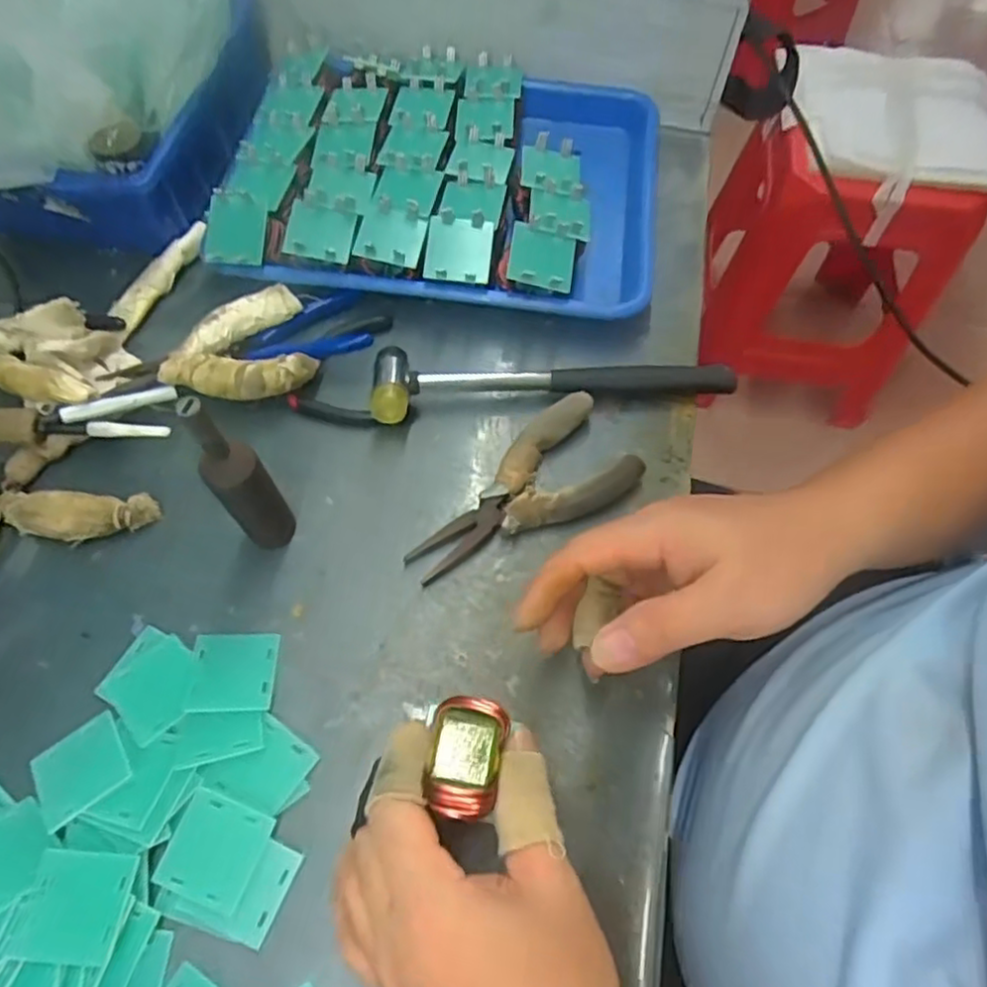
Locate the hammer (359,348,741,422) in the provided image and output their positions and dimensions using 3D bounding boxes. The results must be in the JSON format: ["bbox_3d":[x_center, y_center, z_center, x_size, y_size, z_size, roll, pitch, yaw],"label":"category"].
[{"bbox_3d":[0.043,-0.068,0.465,0.245,0.038,0.056,1,64,-1],"label":"hammer"}]

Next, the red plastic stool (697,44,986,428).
[{"bbox_3d":[0.564,-0.422,1.169,0.342,0.467,0.330,7,64,1],"label":"red plastic stool"}]

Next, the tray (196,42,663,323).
[{"bbox_3d":[-0.030,-0.252,0.540,0.324,0.054,0.252,7,64,2],"label":"tray"}]

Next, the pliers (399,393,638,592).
[{"bbox_3d":[0.016,0.001,0.437,0.153,0.029,0.073,-31,69,-16],"label":"pliers"}]

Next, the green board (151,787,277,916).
[{"bbox_3d":[-0.142,0.181,0.349,0.045,0.006,0.047,19,65,7],"label":"green board"}]

